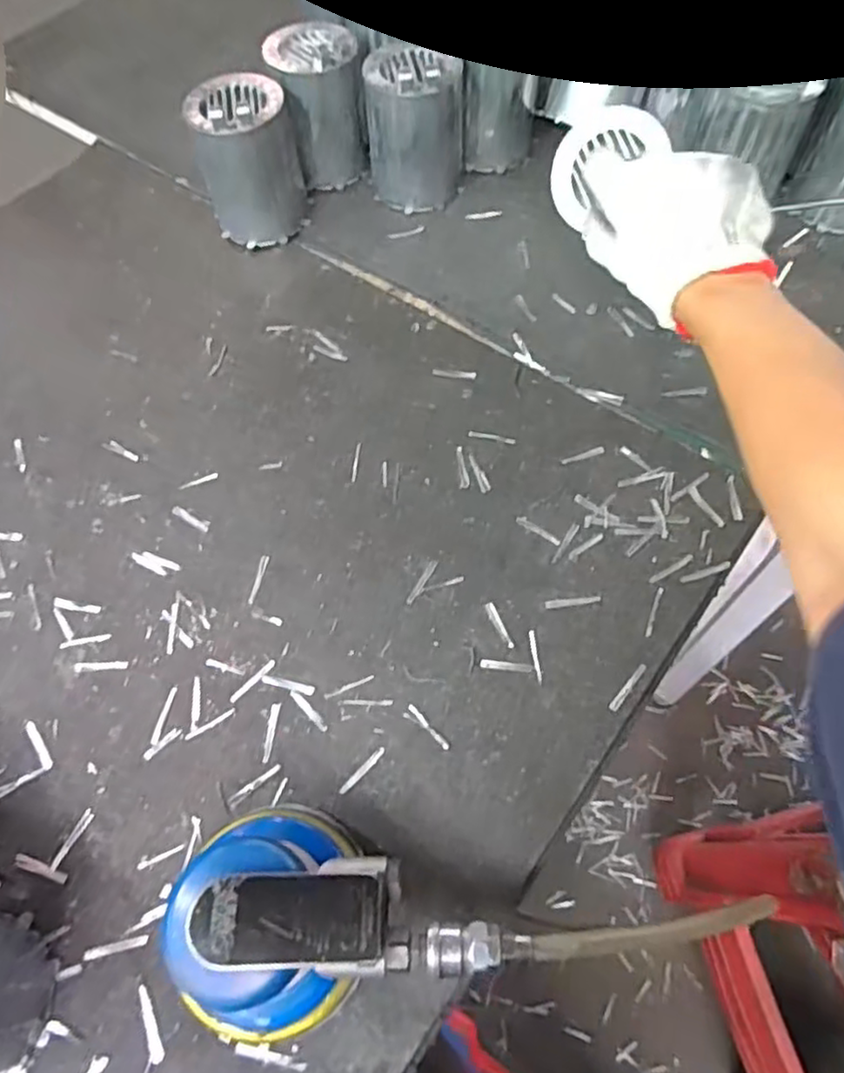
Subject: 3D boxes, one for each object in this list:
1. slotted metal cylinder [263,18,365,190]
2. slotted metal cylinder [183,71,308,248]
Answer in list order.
[{"bbox_3d":[-0.100,-0.417,0.647,0.074,0.120,0.074,-1,62,3],"label":"slotted metal cylinder"},{"bbox_3d":[-0.162,-0.350,0.623,0.093,0.124,0.087,-12,62,-3],"label":"slotted metal cylinder"}]

